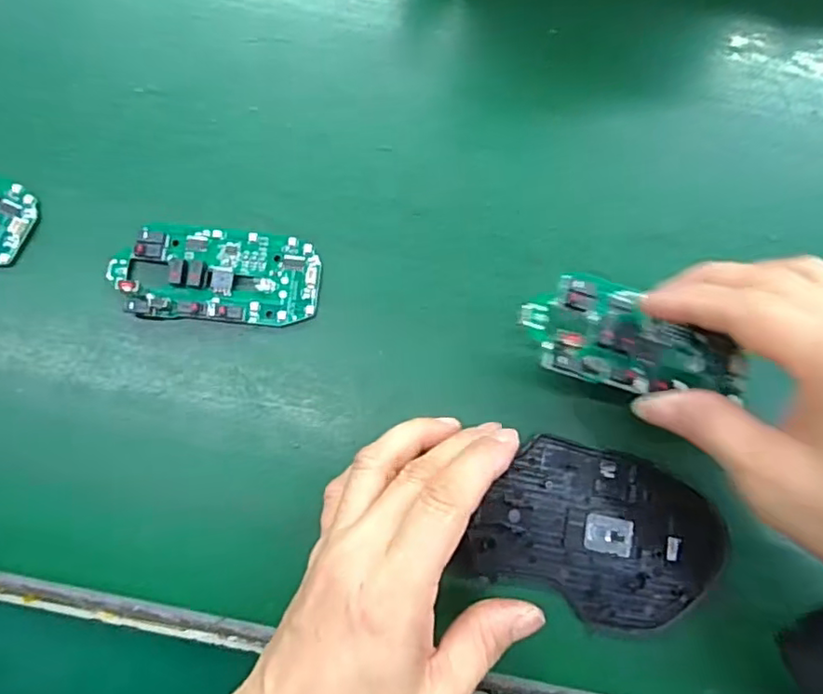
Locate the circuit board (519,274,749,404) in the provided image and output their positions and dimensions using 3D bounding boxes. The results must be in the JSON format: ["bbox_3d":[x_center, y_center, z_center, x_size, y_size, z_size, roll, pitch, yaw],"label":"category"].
[{"bbox_3d":[0.097,-0.003,0.253,0.098,0.010,0.043,15,80,-6],"label":"circuit board"}]

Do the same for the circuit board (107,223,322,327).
[{"bbox_3d":[-0.094,-0.035,0.285,0.097,0.011,0.045,3,80,-2],"label":"circuit board"}]

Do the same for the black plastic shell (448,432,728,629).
[{"bbox_3d":[0.084,0.084,0.270,0.106,0.008,0.072,22,80,1],"label":"black plastic shell"}]

